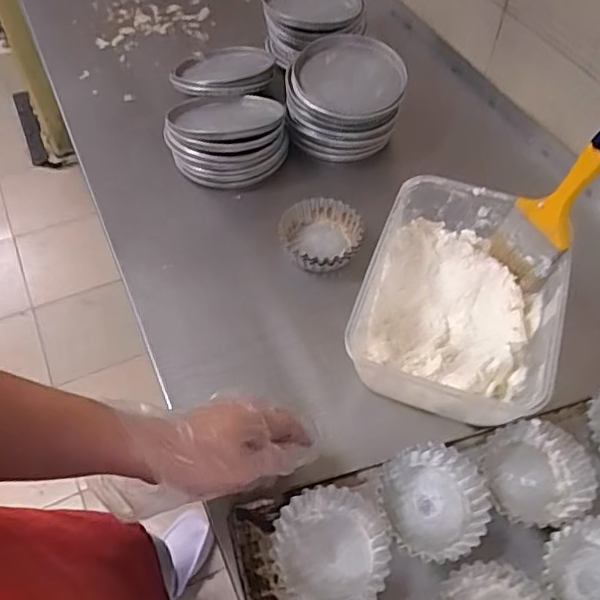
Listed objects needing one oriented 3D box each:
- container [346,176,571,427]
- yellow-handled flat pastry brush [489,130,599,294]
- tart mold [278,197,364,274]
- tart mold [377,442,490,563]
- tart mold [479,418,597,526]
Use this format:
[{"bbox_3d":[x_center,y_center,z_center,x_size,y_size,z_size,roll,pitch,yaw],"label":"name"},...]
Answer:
[{"bbox_3d":[0.168,-0.003,0.619,0.185,0.078,0.253,17,55,11],"label":"container"},{"bbox_3d":[0.258,-0.099,0.594,0.022,0.191,0.073,-17,55,-31],"label":"yellow-handled flat pastry brush"},{"bbox_3d":[0.026,-0.077,0.711,0.096,0.031,0.102,1,53,-1],"label":"tart mold"},{"bbox_3d":[0.117,0.179,0.517,0.096,0.024,0.095,-14,55,-12],"label":"tart mold"},{"bbox_3d":[0.216,0.160,0.539,0.097,0.028,0.089,-17,56,-14],"label":"tart mold"}]

